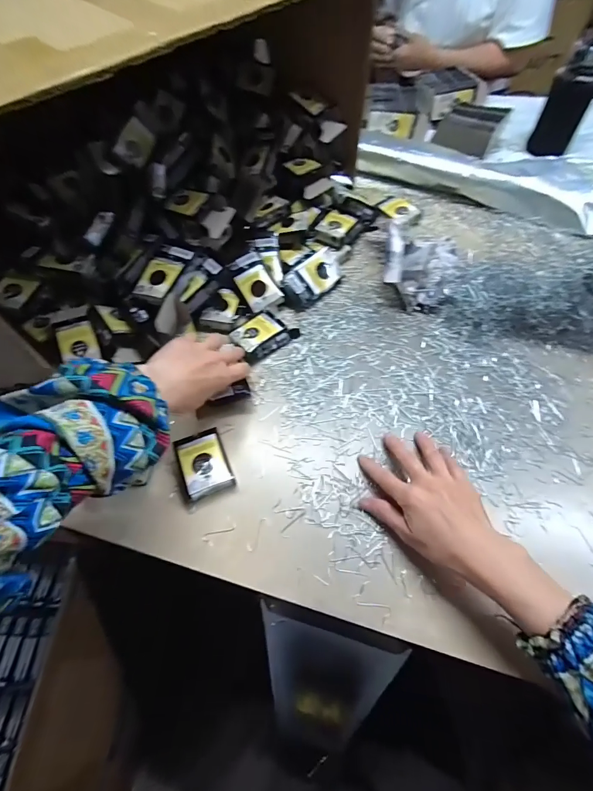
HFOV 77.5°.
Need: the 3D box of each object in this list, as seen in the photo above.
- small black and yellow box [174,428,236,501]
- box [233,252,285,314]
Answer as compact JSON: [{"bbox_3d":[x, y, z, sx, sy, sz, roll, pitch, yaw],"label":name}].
[{"bbox_3d":[-0.106,0.080,0.428,0.052,0.027,0.074,-22,60,-10],"label":"small black and yellow box"},{"bbox_3d":[-0.061,-0.170,0.559,0.055,0.014,0.087,-30,83,-11],"label":"box"}]

